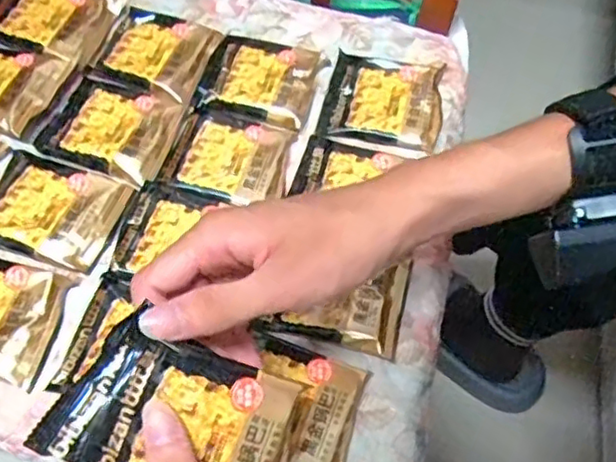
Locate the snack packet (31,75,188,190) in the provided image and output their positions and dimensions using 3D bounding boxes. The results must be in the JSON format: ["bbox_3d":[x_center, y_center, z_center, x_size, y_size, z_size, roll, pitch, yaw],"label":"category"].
[{"bbox_3d":[-0.143,-0.079,0.478,0.094,0.011,0.078,21,63,8],"label":"snack packet"}]

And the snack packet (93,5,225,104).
[{"bbox_3d":[-0.123,-0.146,0.516,0.085,0.011,0.077,18,62,6],"label":"snack packet"}]

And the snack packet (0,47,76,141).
[{"bbox_3d":[-0.235,-0.116,0.489,0.088,0.010,0.078,23,63,9],"label":"snack packet"}]

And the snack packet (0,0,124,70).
[{"bbox_3d":[-0.205,-0.174,0.527,0.086,0.010,0.077,16,62,5],"label":"snack packet"}]

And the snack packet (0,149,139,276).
[{"bbox_3d":[-0.177,-0.015,0.441,0.091,0.016,0.077,19,62,7],"label":"snack packet"}]

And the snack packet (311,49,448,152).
[{"bbox_3d":[0.059,-0.103,0.501,0.089,0.019,0.077,10,62,2],"label":"snack packet"}]

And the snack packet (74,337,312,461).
[{"bbox_3d":[-0.049,0.093,0.292,0.090,0.014,0.072,22,85,-11],"label":"snack packet"}]

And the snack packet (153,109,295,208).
[{"bbox_3d":[-0.057,-0.055,0.469,0.085,0.009,0.074,14,62,4],"label":"snack packet"}]

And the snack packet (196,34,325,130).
[{"bbox_3d":[-0.036,-0.120,0.508,0.081,0.010,0.079,14,62,4],"label":"snack packet"}]

